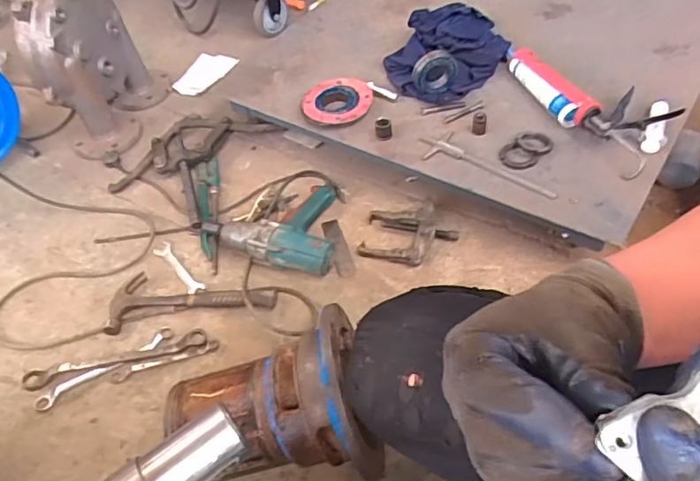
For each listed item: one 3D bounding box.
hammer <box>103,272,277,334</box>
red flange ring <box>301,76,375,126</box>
[{"bbox_3d":[-0.302,0.095,1.031,0.316,0.036,0.130,-10,50,-1],"label":"hammer"},{"bbox_3d":[-0.030,-0.311,1.192,0.155,0.031,0.161,-4,51,5],"label":"red flange ring"}]

